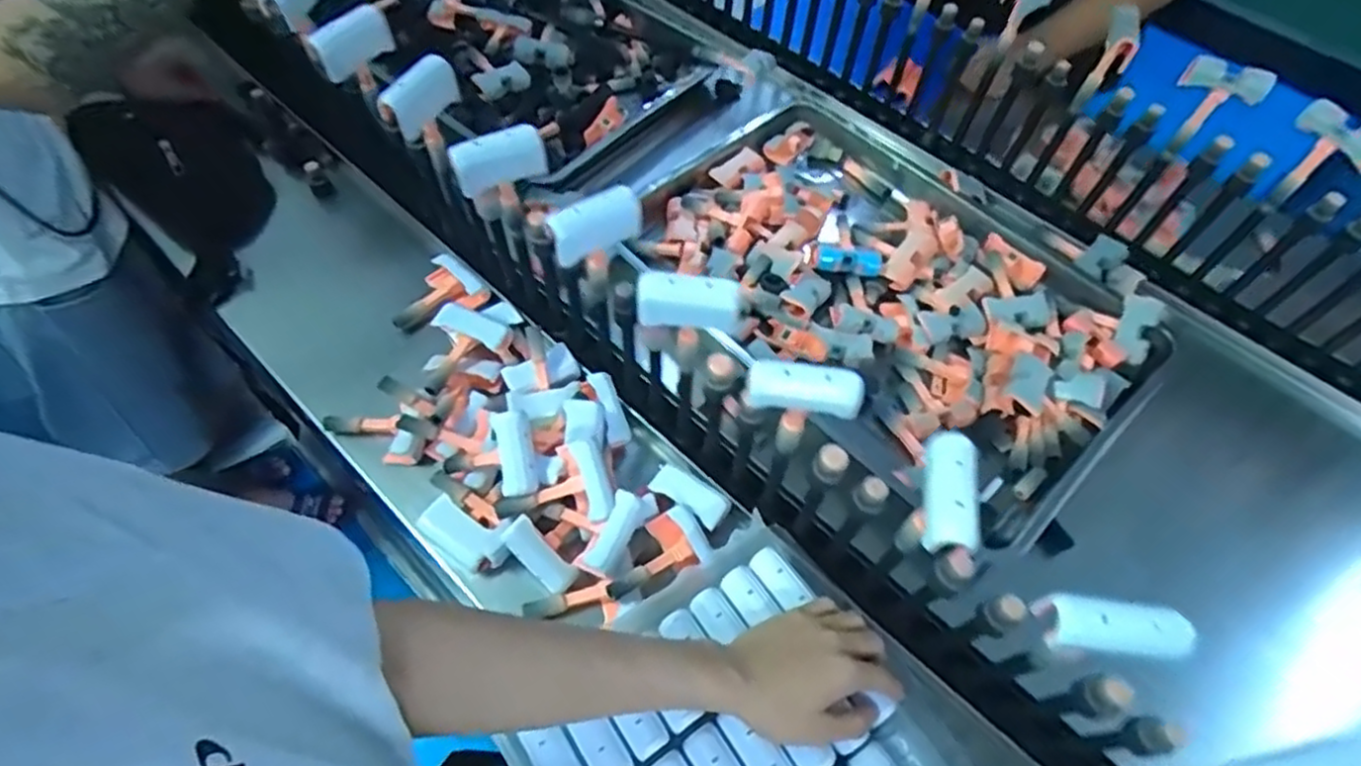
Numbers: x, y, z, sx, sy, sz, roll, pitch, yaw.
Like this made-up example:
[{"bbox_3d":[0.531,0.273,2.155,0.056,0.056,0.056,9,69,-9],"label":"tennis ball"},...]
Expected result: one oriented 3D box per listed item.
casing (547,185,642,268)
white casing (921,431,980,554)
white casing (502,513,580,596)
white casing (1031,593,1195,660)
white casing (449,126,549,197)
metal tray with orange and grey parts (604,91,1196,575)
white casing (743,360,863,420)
[{"bbox_3d":[-0.070,-0.132,0.591,0.081,0.048,0.019,-30,63,-20],"label":"casing"},{"bbox_3d":[0.172,0.067,0.450,0.033,0.013,0.075,7,70,2],"label":"white casing"},{"bbox_3d":[-0.128,0.157,0.637,0.029,0.019,0.076,-43,98,-26],"label":"white casing"},{"bbox_3d":[0.251,0.141,0.409,0.085,0.019,0.027,8,57,2],"label":"white casing"},{"bbox_3d":[-0.161,-0.197,0.630,0.082,0.052,0.024,-33,64,-22],"label":"white casing"},{"bbox_3d":[0.257,-0.134,0.862,0.435,0.058,0.595,-38,66,-24],"label":"metal tray with orange and grey parts"},{"bbox_3d":[0.086,0.003,0.498,0.079,0.038,0.020,6,19,-1],"label":"white casing"}]

